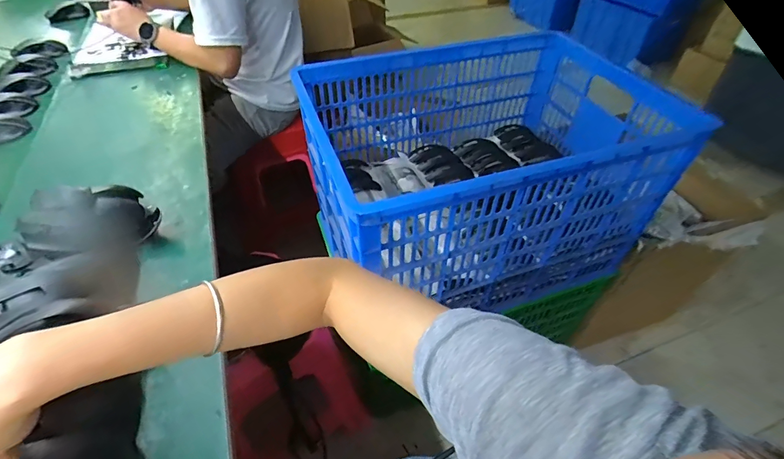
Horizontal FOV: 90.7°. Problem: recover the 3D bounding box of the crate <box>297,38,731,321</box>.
[{"bbox_3d":[0.203,-0.150,0.887,0.729,0.372,0.519,-13,48,-14],"label":"crate"}]

